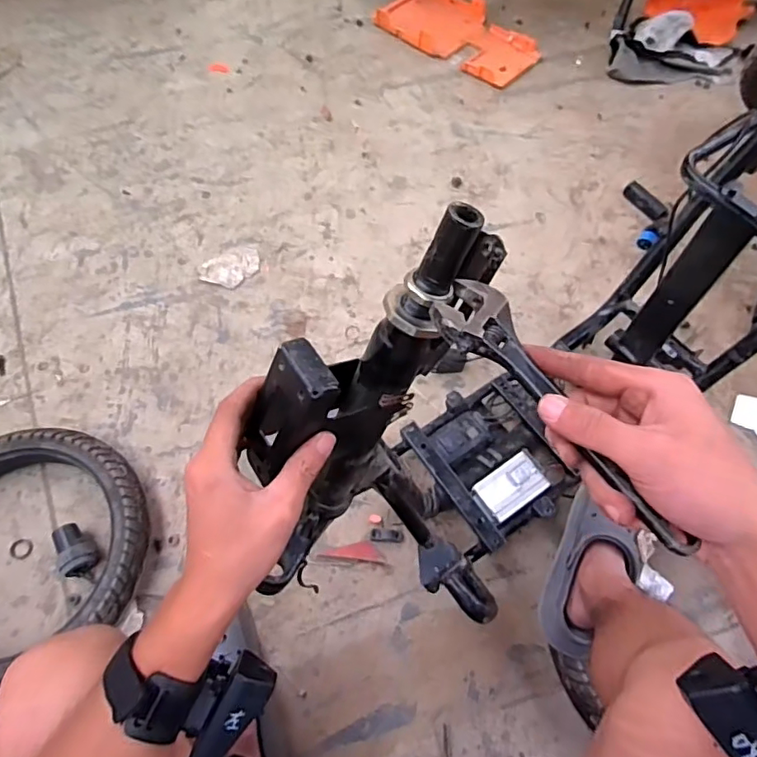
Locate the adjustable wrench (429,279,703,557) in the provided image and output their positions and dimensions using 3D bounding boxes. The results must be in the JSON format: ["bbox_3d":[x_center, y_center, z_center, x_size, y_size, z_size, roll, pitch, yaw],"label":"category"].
[{"bbox_3d":[0.099,0.013,0.310,0.054,0.017,0.194,-30,66,-16],"label":"adjustable wrench"}]

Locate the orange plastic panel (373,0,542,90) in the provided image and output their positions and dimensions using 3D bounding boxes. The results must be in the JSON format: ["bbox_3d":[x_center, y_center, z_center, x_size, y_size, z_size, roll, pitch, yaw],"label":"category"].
[{"bbox_3d":[0.216,-0.921,1.438,0.434,0.029,0.244,37,68,14],"label":"orange plastic panel"}]

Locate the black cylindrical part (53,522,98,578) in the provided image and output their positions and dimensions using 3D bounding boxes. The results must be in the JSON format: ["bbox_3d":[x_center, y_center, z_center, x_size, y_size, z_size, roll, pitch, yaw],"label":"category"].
[{"bbox_3d":[-0.447,0.252,0.810,0.047,0.053,0.072,-23,68,-13],"label":"black cylindrical part"}]

